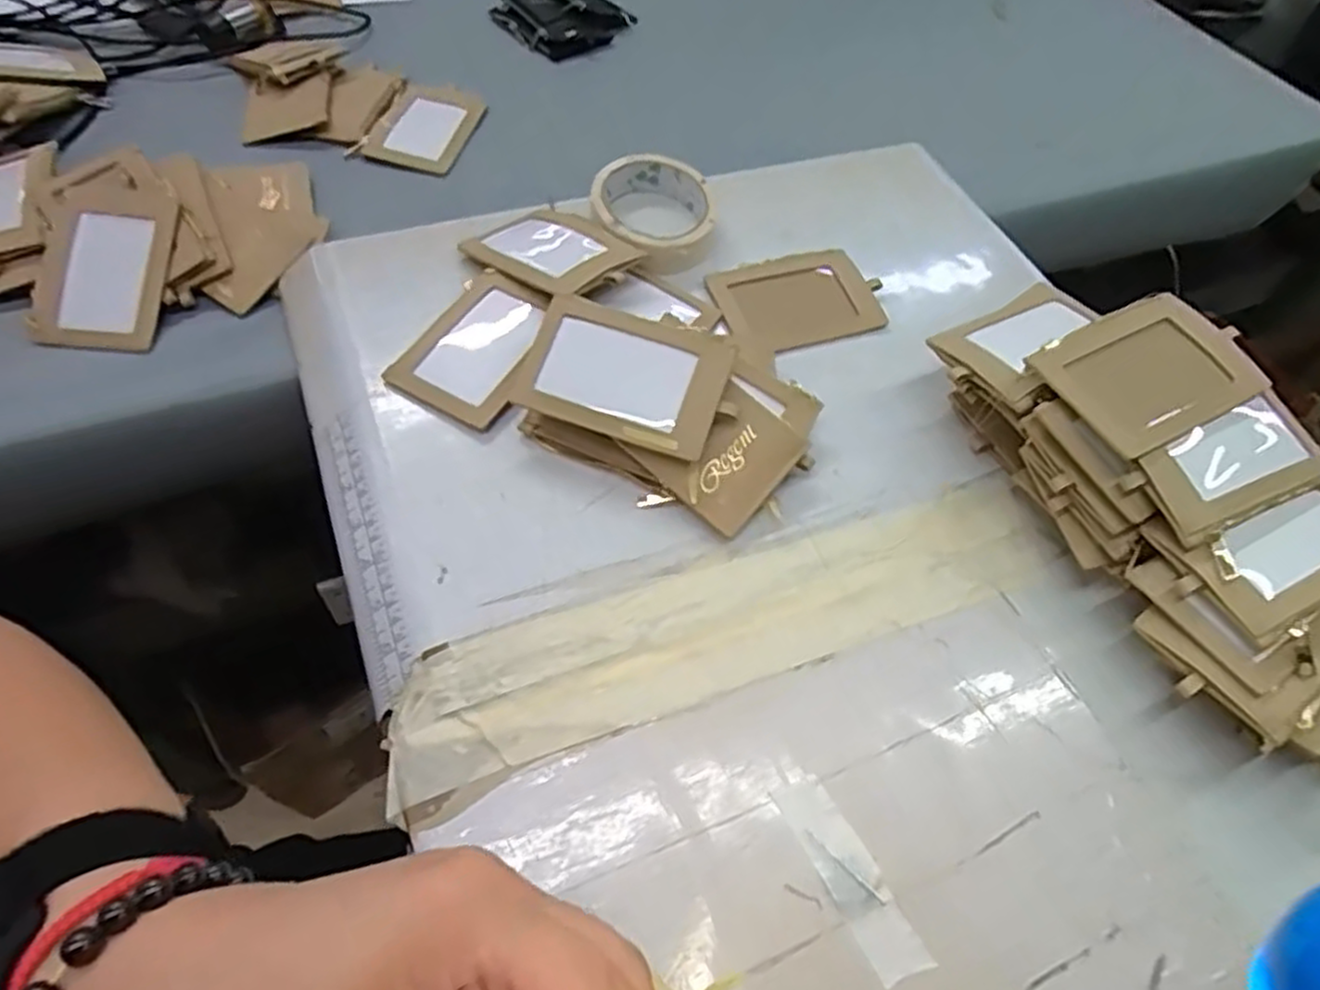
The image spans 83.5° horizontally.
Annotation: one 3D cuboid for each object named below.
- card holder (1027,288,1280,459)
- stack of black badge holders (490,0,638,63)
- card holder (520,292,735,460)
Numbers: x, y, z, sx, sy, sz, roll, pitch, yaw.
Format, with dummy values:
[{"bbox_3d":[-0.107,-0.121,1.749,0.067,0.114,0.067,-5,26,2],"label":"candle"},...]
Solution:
[{"bbox_3d":[0.267,-0.068,0.403,0.111,0.006,0.075,-25,71,-12],"label":"card holder"},{"bbox_3d":[-0.117,-0.522,0.800,0.140,0.031,0.120,37,68,13],"label":"stack of black badge holders"},{"bbox_3d":[-0.019,-0.068,0.417,0.110,0.009,0.070,19,78,9],"label":"card holder"}]

